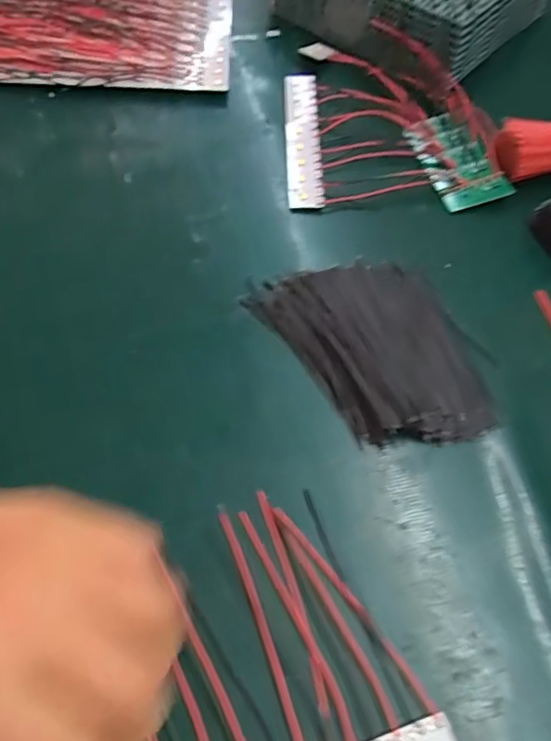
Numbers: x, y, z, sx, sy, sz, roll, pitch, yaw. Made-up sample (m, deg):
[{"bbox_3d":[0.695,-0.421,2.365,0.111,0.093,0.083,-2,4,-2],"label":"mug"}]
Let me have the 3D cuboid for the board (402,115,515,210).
[{"bbox_3d":[0.134,-0.159,0.417,0.048,0.008,0.090,-13,61,-10],"label":"board"}]

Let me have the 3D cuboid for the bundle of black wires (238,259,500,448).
[{"bbox_3d":[0.063,-0.018,0.329,0.103,0.017,0.141,-24,63,-16],"label":"bundle of black wires"}]

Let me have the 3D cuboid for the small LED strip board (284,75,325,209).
[{"bbox_3d":[0.021,-0.180,0.429,0.026,0.005,0.148,1,59,-2],"label":"small LED strip board"}]

